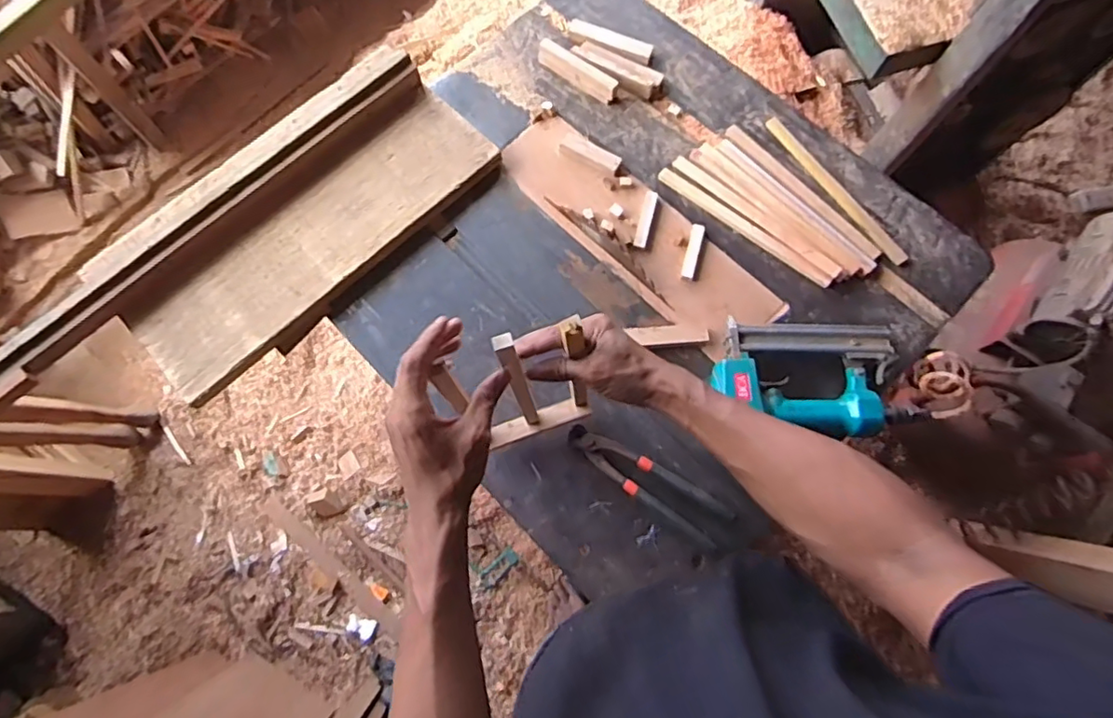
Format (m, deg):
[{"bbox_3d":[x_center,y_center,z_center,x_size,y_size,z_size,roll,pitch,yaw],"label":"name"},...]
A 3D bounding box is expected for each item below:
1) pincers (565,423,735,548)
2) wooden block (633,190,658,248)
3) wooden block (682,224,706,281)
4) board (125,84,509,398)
[{"bbox_3d":[0.110,0.147,0.747,0.214,0.022,0.055,33,75,9],"label":"pincers"},{"bbox_3d":[0.126,-0.198,0.858,0.017,0.011,0.095,15,73,4],"label":"wooden block"},{"bbox_3d":[0.188,-0.147,0.842,0.019,0.018,0.087,16,73,4],"label":"wooden block"},{"bbox_3d":[-0.324,-0.170,0.844,0.518,0.028,0.172,-42,78,-12],"label":"board"}]

